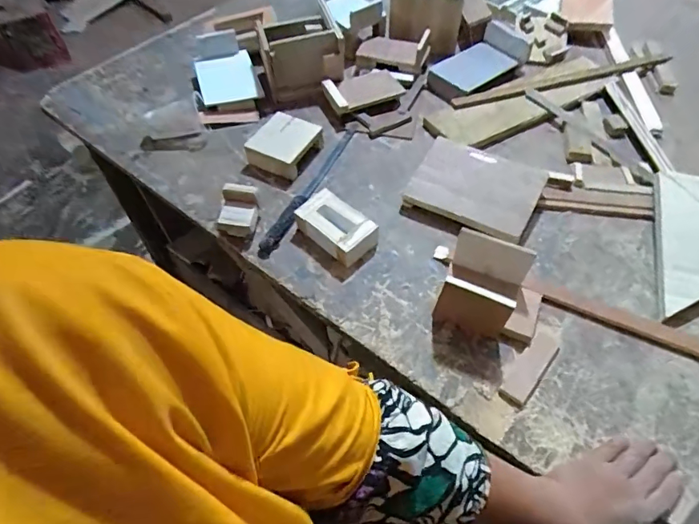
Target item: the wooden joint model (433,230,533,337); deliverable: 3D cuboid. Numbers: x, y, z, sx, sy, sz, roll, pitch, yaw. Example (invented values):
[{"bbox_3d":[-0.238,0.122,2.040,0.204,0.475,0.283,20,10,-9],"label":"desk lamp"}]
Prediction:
[{"bbox_3d":[0.176,0.029,0.555,0.116,0.080,0.114,18,58,13],"label":"wooden joint model"}]

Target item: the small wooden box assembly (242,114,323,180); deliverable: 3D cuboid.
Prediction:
[{"bbox_3d":[-0.106,-0.194,0.738,0.099,0.045,0.109,20,59,14],"label":"small wooden box assembly"}]

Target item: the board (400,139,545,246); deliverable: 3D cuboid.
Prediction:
[{"bbox_3d":[0.186,-0.113,0.663,0.178,0.018,0.133,25,72,21],"label":"board"}]

